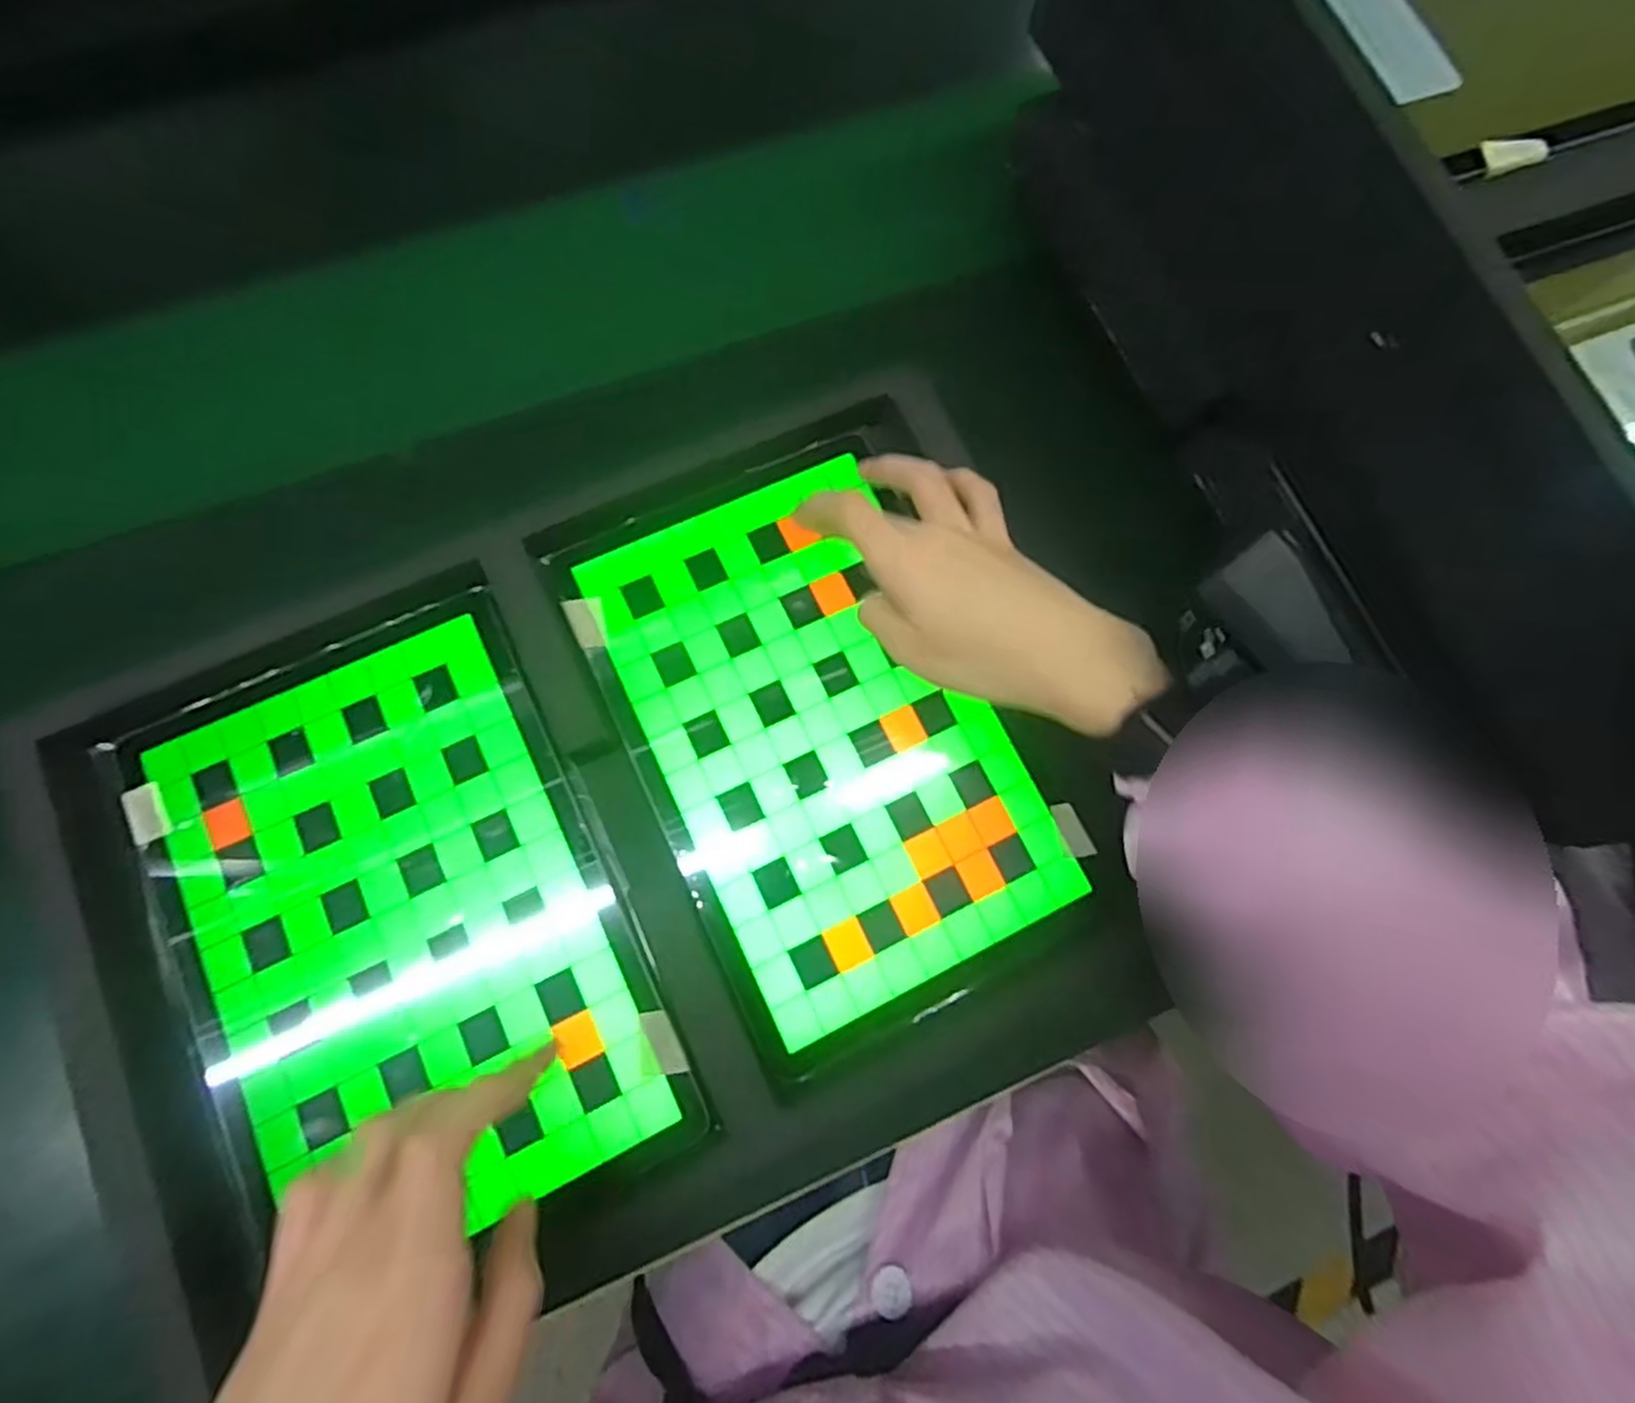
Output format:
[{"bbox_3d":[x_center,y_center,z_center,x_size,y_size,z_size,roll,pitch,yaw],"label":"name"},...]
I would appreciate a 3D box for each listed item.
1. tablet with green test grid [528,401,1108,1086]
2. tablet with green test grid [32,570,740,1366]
[{"bbox_3d":[0.000,0.005,0.343,0.163,0.012,0.262,-25,77,-8],"label":"tablet with green test grid"},{"bbox_3d":[-0.179,0.089,0.305,0.183,0.018,0.260,-24,77,-8],"label":"tablet with green test grid"}]

